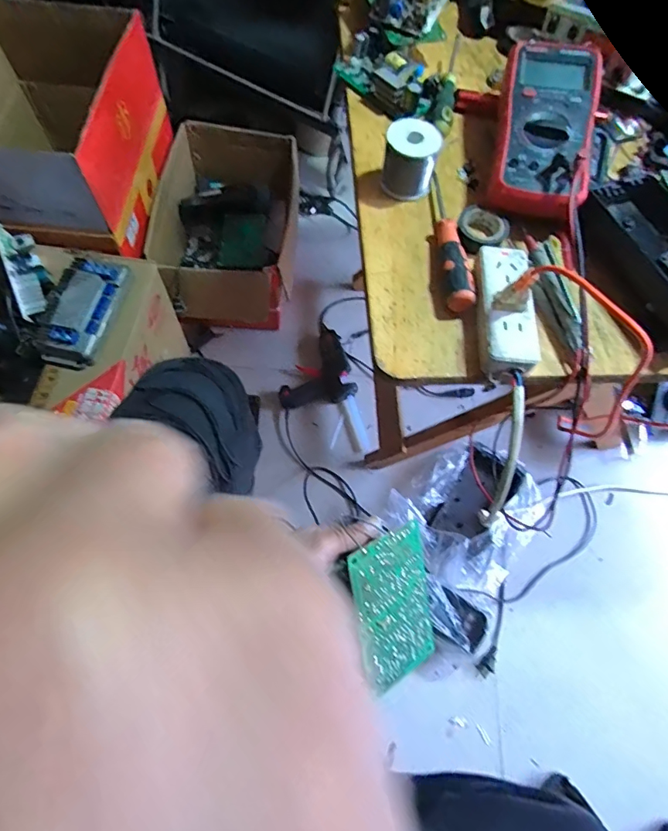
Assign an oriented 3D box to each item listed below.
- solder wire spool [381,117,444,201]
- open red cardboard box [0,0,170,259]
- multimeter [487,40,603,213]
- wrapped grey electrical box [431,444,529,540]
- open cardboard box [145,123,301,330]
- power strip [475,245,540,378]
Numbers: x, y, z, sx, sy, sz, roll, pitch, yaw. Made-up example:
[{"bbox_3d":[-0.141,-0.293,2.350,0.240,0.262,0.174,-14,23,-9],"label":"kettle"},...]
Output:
[{"bbox_3d":[0.078,-0.255,0.478,0.050,0.056,0.050,1,66,-3],"label":"solder wire spool"},{"bbox_3d":[-0.499,-0.500,0.851,0.314,0.232,0.425,2,66,-3],"label":"open red cardboard box"},{"bbox_3d":[0.206,-0.285,0.471,0.094,0.048,0.185,14,67,6],"label":"multimeter"},{"bbox_3d":[0.265,0.158,0.894,0.116,0.041,0.177,33,68,10],"label":"wrapped grey electrical box"},{"bbox_3d":[-0.220,-0.397,1.021,0.268,0.176,0.444,5,68,-1],"label":"open cardboard box"},{"bbox_3d":[0.148,-0.093,0.416,0.047,0.022,0.118,5,66,-2],"label":"power strip"}]

